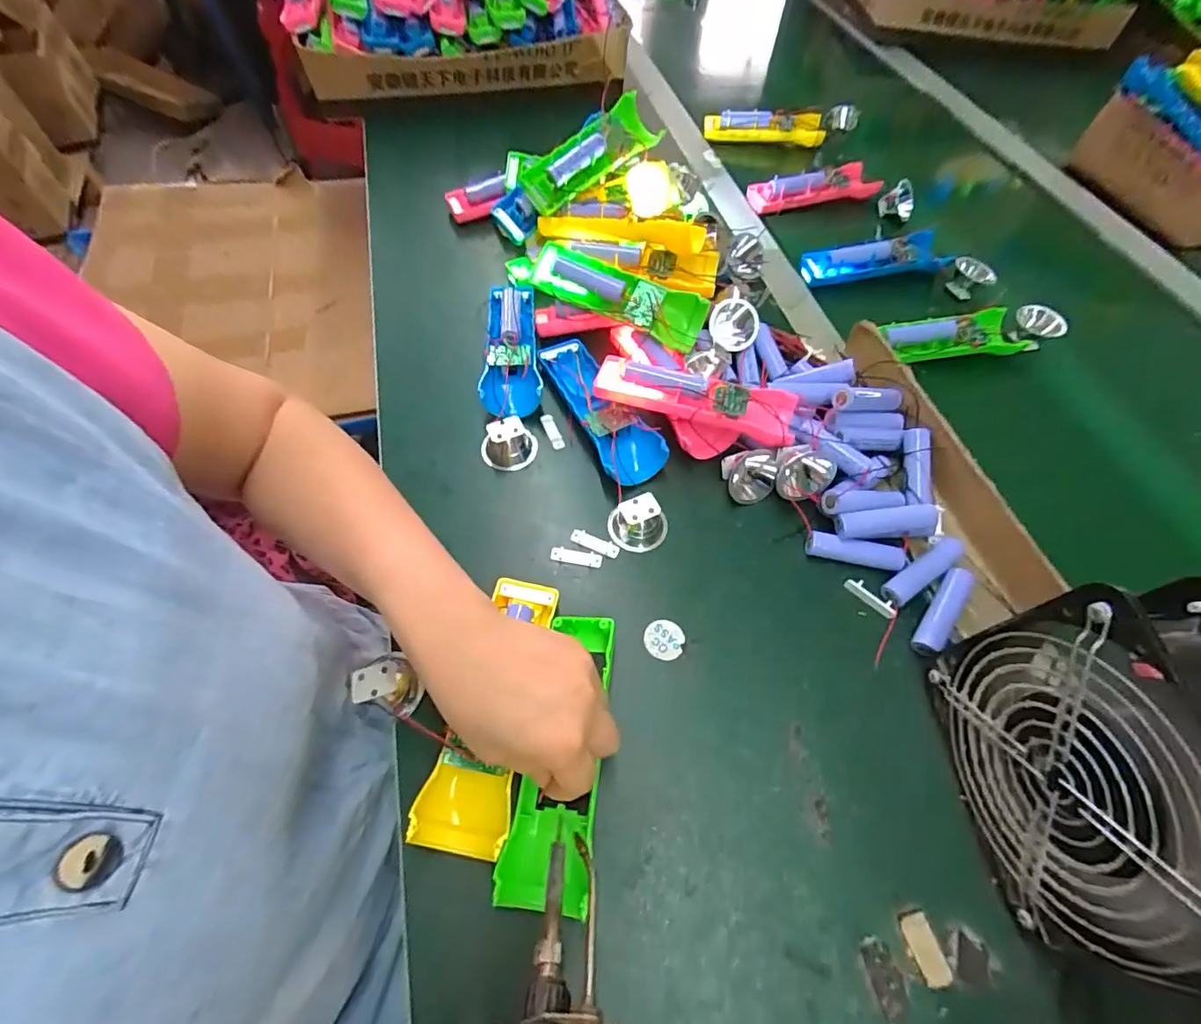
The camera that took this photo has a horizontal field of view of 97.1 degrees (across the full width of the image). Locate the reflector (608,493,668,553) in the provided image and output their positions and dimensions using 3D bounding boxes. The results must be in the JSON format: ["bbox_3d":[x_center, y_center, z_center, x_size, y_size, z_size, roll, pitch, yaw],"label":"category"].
[{"bbox_3d":[0.029,0.009,0.391,0.042,0.025,0.036,-17,61,-11],"label":"reflector"}]

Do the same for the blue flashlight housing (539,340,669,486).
[{"bbox_3d":[0.000,-0.089,0.449,0.050,0.031,0.157,-21,62,-13],"label":"blue flashlight housing"}]

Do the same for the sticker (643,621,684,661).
[{"bbox_3d":[0.043,0.086,0.358,0.026,0.004,0.026,1,60,-1],"label":"sticker"}]

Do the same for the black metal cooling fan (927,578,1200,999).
[{"bbox_3d":[0.242,0.126,0.251,0.060,0.149,0.144,-3,60,-3],"label":"black metal cooling fan"}]

